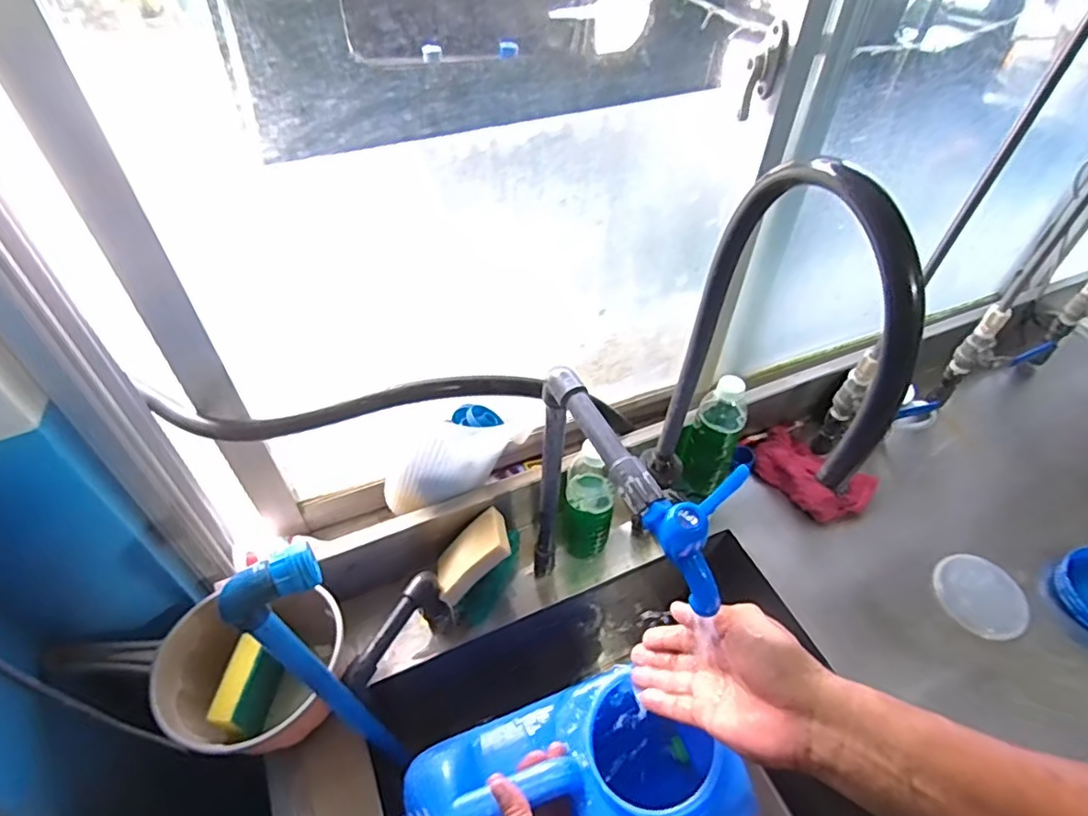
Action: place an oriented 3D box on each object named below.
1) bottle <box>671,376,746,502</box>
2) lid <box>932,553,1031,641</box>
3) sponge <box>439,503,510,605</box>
[{"bbox_3d":[0.221,0.041,0.785,0.075,0.186,0.058,8,47,6],"label":"bottle"},{"bbox_3d":[0.557,0.237,0.754,0.100,0.018,0.107,1,47,-1],"label":"lid"},{"bbox_3d":[-0.088,0.172,0.708,0.100,0.023,0.073,-42,38,9],"label":"sponge"}]

